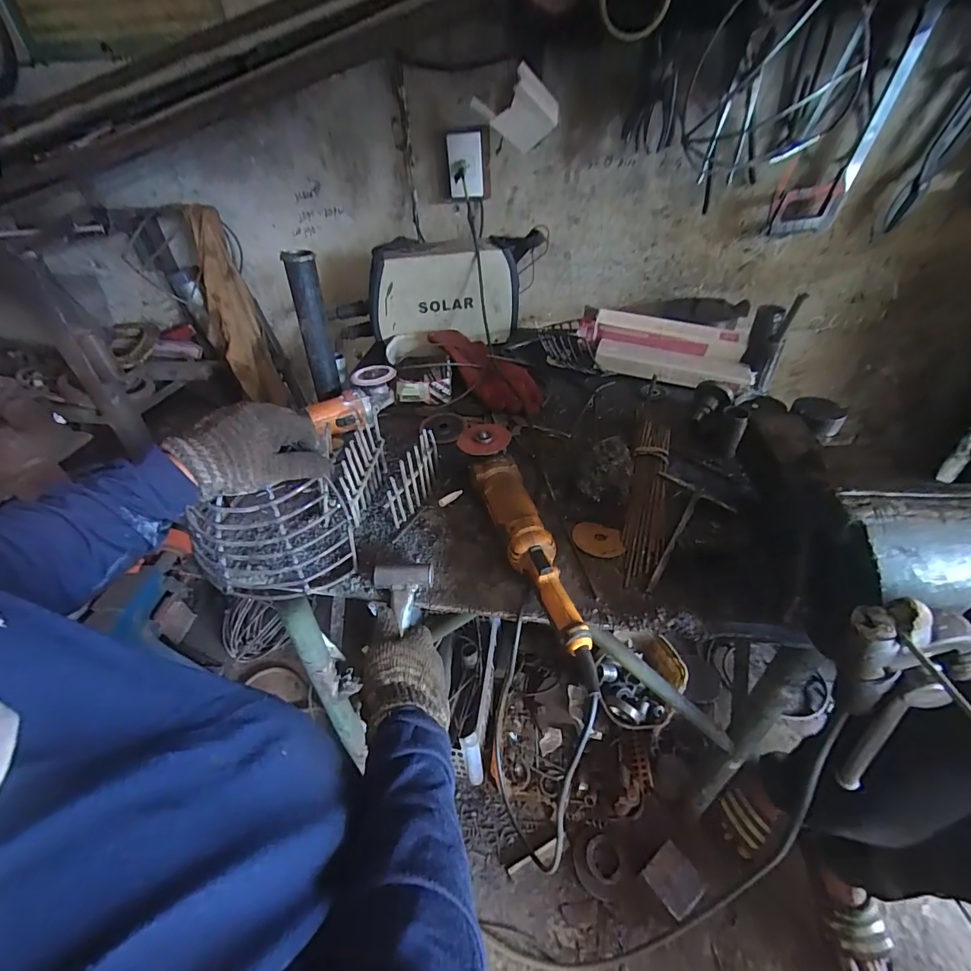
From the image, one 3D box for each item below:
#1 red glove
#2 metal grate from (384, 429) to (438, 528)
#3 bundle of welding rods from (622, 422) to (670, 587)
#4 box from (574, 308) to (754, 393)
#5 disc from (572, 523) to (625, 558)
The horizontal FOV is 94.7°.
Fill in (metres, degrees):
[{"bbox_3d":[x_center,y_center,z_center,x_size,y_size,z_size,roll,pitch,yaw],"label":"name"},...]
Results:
[{"bbox_3d":[0.009,-0.255,0.961,0.142,0.070,0.335,-22,42,-20],"label":"red glove"},{"bbox_3d":[-0.111,-0.017,0.677,0.026,0.094,0.139,10,42,17],"label":"metal grate"},{"bbox_3d":[0.245,0.009,0.671,0.057,0.034,0.339,9,42,17],"label":"bundle of welding rods"},{"bbox_3d":[0.372,-0.291,0.944,0.357,0.094,0.126,13,43,21],"label":"box"},{"bbox_3d":[0.157,0.076,0.625,0.072,0.004,0.055,12,42,20],"label":"disc"}]

